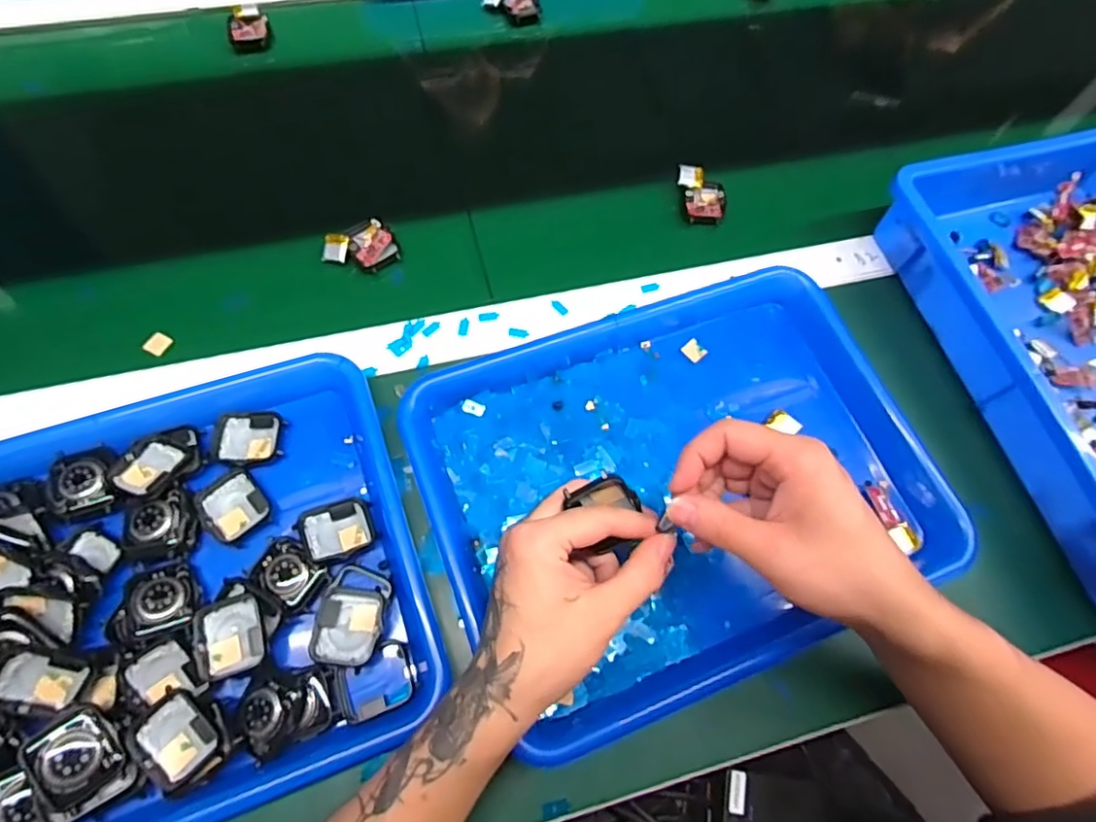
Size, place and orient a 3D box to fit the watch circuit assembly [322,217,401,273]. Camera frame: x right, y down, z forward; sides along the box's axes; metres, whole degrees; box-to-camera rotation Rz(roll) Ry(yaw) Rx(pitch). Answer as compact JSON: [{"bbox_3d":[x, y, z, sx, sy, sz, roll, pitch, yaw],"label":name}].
[{"bbox_3d":[-0.152,-0.130,0.469,0.054,0.018,0.039,-25,72,-13],"label":"watch circuit assembly"}]

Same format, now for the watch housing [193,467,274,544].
[{"bbox_3d":[-0.205,0.061,0.377,0.038,0.007,0.044,-37,75,-16],"label":"watch housing"}]

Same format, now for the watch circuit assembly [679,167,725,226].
[{"bbox_3d":[0.137,-0.191,0.510,0.037,0.018,0.054,-10,69,-7],"label":"watch circuit assembly"}]

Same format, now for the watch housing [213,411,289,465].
[{"bbox_3d":[-0.205,0.019,0.399,0.045,0.006,0.038,-1,68,-4],"label":"watch housing"}]

